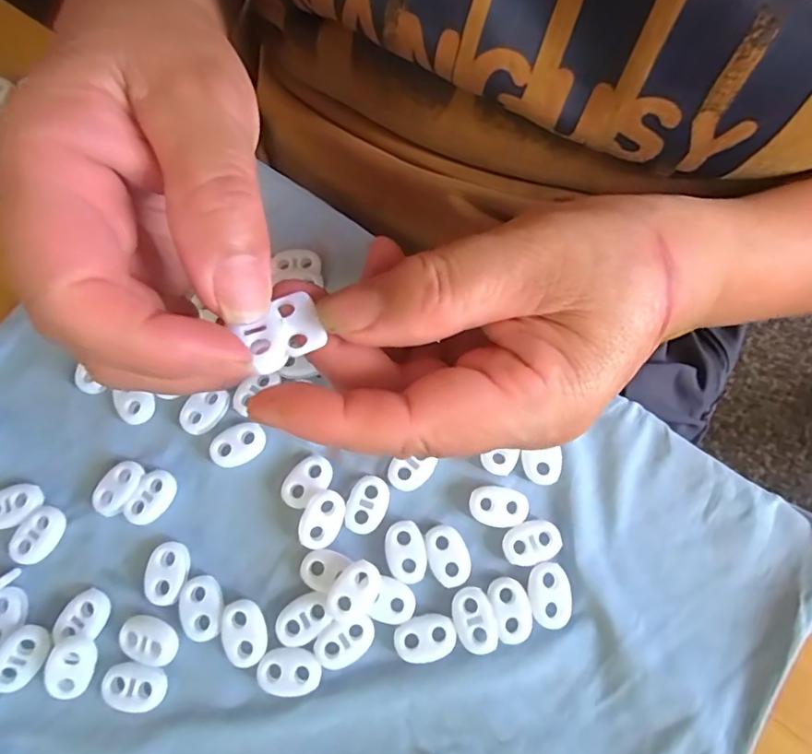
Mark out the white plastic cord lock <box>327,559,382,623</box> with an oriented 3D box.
[{"bbox_3d":[-0.019,0.078,0.190,0.015,0.009,0.023,31,76,10],"label":"white plastic cord lock"}]

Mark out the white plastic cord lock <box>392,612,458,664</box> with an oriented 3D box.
[{"bbox_3d":[0.007,0.094,0.187,0.022,0.004,0.015,-10,73,-2],"label":"white plastic cord lock"}]

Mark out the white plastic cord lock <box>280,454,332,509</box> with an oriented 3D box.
[{"bbox_3d":[-0.040,0.041,0.206,0.014,0.005,0.022,43,78,13],"label":"white plastic cord lock"}]

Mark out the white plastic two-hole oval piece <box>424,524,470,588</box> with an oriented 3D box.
[{"bbox_3d":[0.016,0.068,0.198,0.015,0.004,0.023,-21,74,-5],"label":"white plastic two-hole oval piece"}]

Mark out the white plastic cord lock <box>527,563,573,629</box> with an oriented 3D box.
[{"bbox_3d":[0.053,0.080,0.191,0.015,0.004,0.022,-7,73,-1],"label":"white plastic cord lock"}]

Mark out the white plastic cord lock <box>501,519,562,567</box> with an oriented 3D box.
[{"bbox_3d":[0.048,0.062,0.197,0.022,0.004,0.015,-18,73,-4],"label":"white plastic cord lock"}]

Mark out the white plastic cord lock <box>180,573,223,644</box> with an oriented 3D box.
[{"bbox_3d":[-0.075,0.085,0.192,0.015,0.004,0.022,-15,73,-4],"label":"white plastic cord lock"}]

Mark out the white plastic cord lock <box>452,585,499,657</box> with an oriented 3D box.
[{"bbox_3d":[0.025,0.088,0.188,0.014,0.004,0.022,-15,73,-4],"label":"white plastic cord lock"}]

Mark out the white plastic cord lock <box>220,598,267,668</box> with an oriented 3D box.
[{"bbox_3d":[-0.059,0.093,0.189,0.015,0.004,0.022,-13,73,-3],"label":"white plastic cord lock"}]

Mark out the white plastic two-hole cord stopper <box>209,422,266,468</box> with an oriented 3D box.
[{"bbox_3d":[-0.068,0.028,0.212,0.022,0.005,0.015,-26,74,-7],"label":"white plastic two-hole cord stopper"}]

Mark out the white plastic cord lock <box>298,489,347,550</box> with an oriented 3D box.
[{"bbox_3d":[-0.032,0.054,0.199,0.015,0.005,0.022,20,74,7],"label":"white plastic cord lock"}]

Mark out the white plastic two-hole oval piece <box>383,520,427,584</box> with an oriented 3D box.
[{"bbox_3d":[0.000,0.066,0.196,0.015,0.004,0.022,-11,73,-2],"label":"white plastic two-hole oval piece"}]

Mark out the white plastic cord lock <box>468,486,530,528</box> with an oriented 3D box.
[{"bbox_3d":[0.036,0.050,0.202,0.022,0.006,0.015,5,73,3],"label":"white plastic cord lock"}]

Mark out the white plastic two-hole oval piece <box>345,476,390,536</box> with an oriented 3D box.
[{"bbox_3d":[-0.015,0.049,0.202,0.015,0.004,0.022,19,74,7],"label":"white plastic two-hole oval piece"}]

